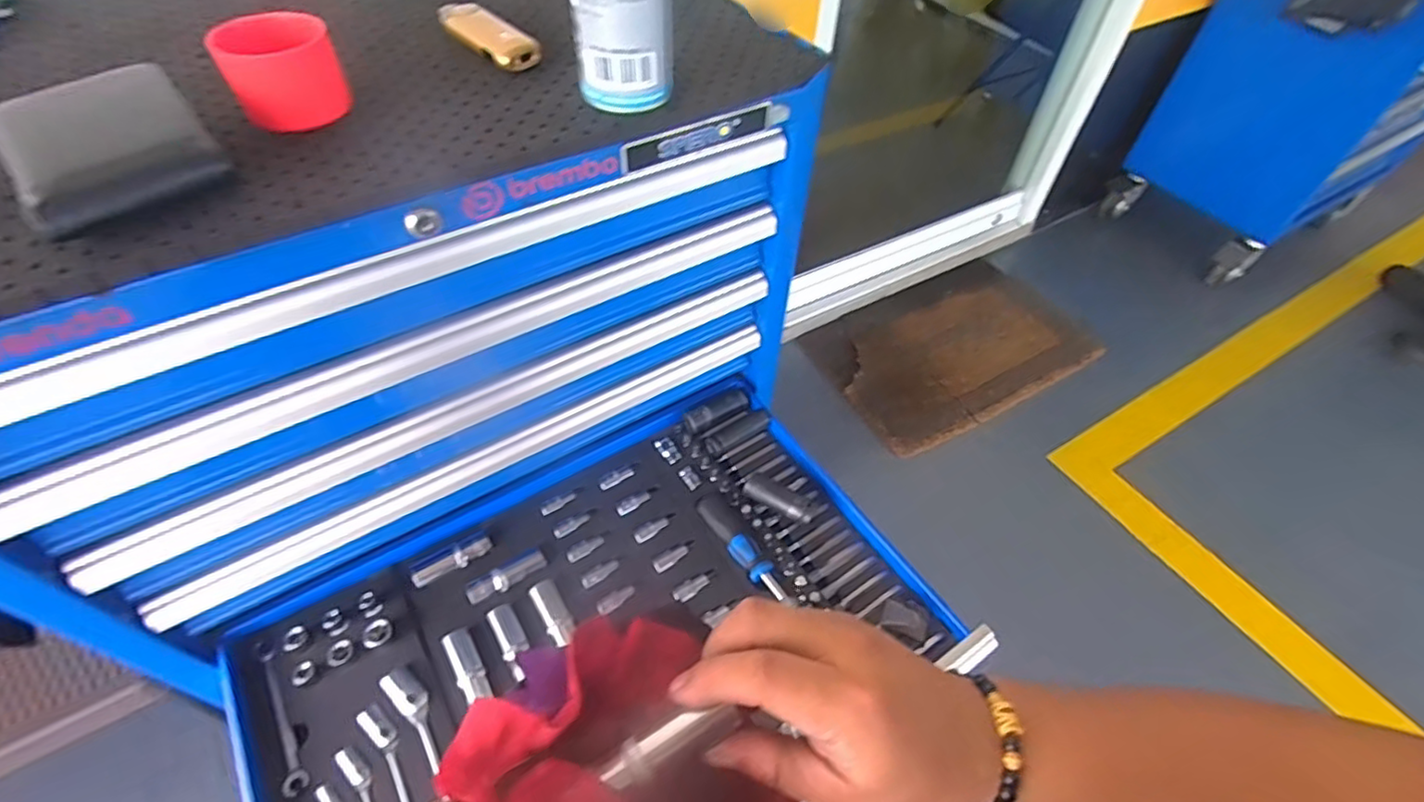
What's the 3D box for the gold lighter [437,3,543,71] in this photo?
[{"bbox_3d":[-0.177,-0.286,0.492,0.104,0.017,0.036,38,59,25],"label":"gold lighter"}]

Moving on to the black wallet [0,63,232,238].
[{"bbox_3d":[-0.331,-0.140,0.346,0.089,0.032,0.103,-34,60,-26],"label":"black wallet"}]

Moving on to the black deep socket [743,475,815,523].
[{"bbox_3d":[0.072,0.105,0.685,0.079,0.020,0.022,24,54,16],"label":"black deep socket"}]

